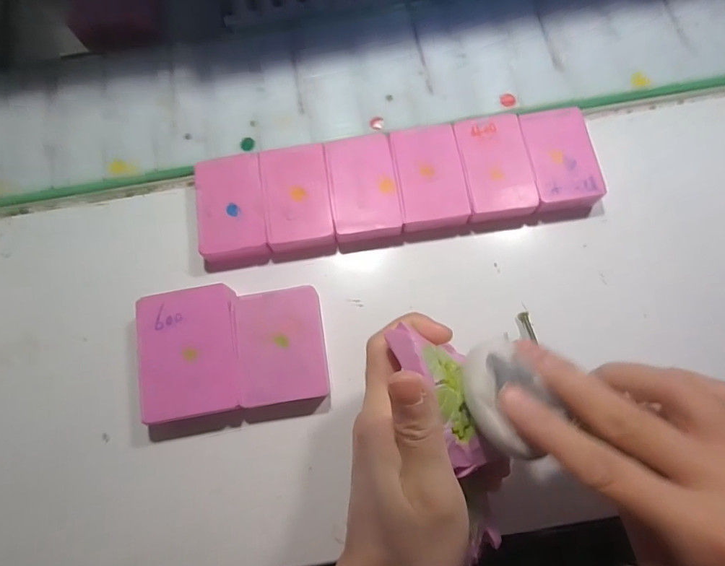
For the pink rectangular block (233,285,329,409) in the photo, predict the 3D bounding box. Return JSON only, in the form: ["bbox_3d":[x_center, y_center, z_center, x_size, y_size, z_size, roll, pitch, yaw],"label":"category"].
[{"bbox_3d":[-0.051,0.040,0.269,0.052,0.019,0.067,-9,75,0],"label":"pink rectangular block"}]

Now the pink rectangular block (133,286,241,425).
[{"bbox_3d":[-0.106,0.043,0.269,0.058,0.022,0.076,-10,75,-1],"label":"pink rectangular block"}]

